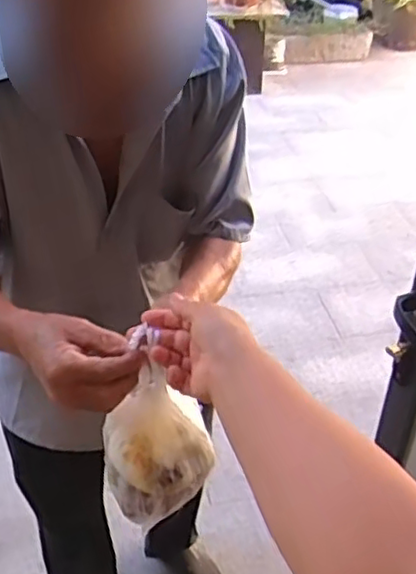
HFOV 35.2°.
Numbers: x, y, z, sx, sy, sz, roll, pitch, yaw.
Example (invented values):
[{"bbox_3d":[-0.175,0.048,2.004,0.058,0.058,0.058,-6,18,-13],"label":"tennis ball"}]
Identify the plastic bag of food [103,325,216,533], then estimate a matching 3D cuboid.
[{"bbox_3d":[-0.054,0.144,0.668,0.105,0.163,0.101,-24,45,-32],"label":"plastic bag of food"}]

